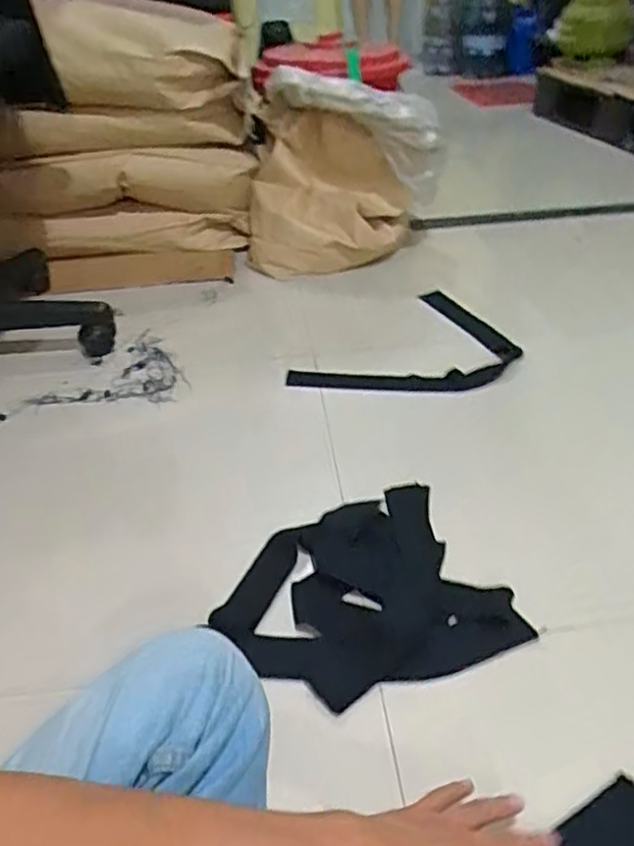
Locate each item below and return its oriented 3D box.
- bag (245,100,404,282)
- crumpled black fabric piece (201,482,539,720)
[{"bbox_3d":[0.020,-0.461,1.372,0.329,0.311,0.166,-9,35,-7],"label":"bag"},{"bbox_3d":[0.044,0.181,0.703,0.274,0.017,0.231,-18,39,-18],"label":"crumpled black fabric piece"}]

